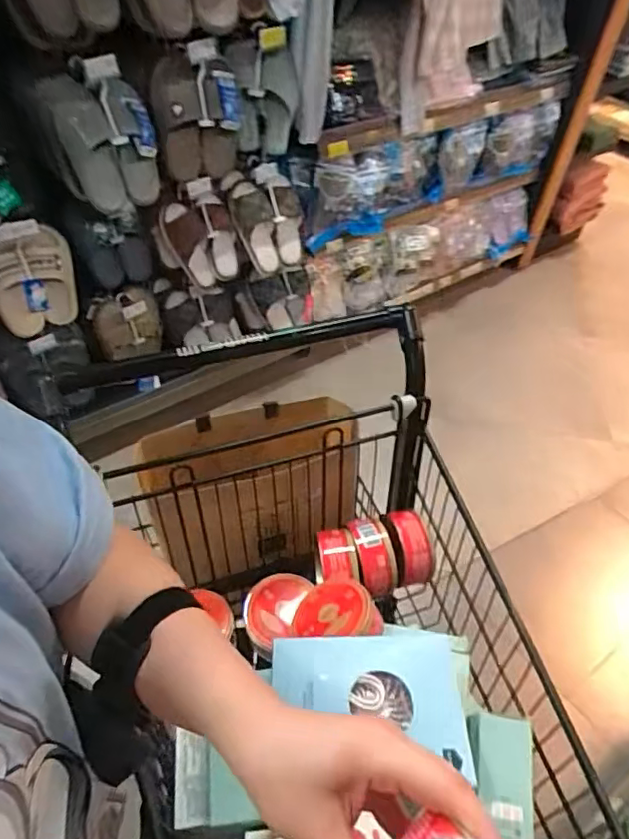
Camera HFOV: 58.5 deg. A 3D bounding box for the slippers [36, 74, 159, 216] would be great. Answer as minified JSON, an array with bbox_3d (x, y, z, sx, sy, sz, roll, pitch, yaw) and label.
[{"bbox_3d":[-0.530,-0.695,1.424,0.240,0.275,0.147,-15,51,-16],"label":"slippers"}]

